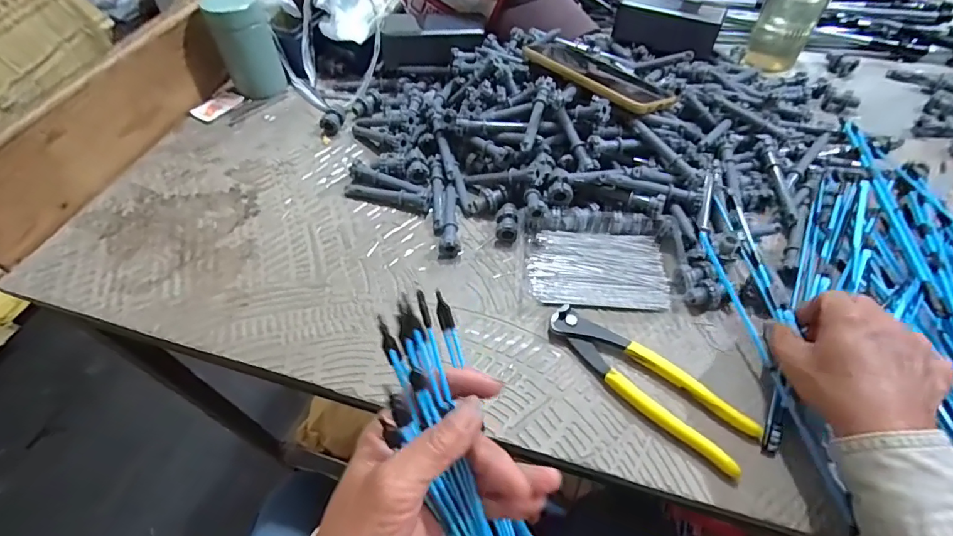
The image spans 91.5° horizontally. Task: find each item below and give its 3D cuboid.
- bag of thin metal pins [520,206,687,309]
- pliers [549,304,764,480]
[{"bbox_3d":[0.114,-0.013,0.427,0.143,0.027,0.097,2,56,2],"label":"bag of thin metal pins"},{"bbox_3d":[0.129,0.086,0.359,0.165,0.012,0.044,36,64,22],"label":"pliers"}]

